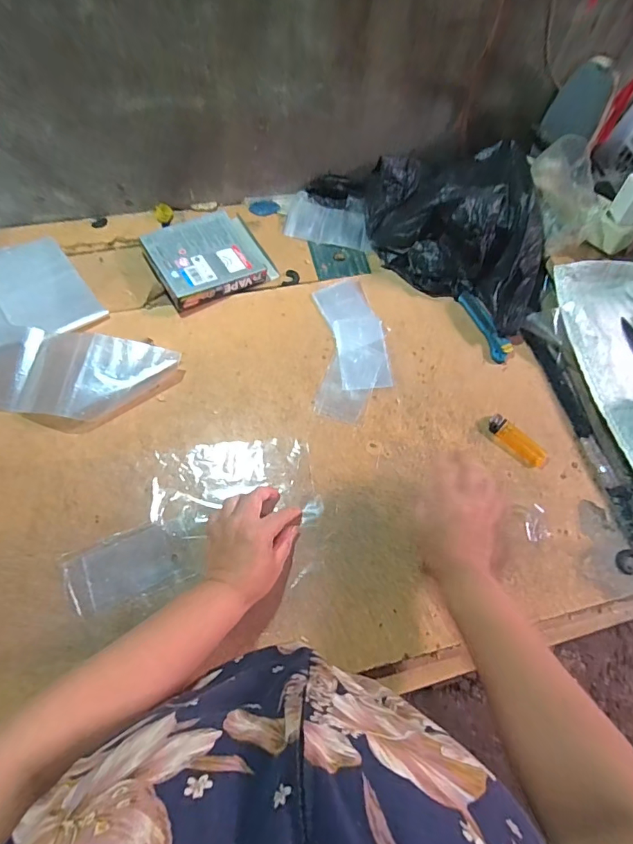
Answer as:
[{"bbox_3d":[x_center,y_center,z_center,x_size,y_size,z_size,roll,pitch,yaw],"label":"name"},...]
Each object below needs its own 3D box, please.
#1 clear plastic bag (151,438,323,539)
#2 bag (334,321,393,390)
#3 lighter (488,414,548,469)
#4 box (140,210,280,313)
[{"bbox_3d":[-0.096,0.074,0.537,0.187,0.005,0.107,-6,65,-7],"label":"clear plastic bag"},{"bbox_3d":[0.064,-0.094,0.625,0.067,0.004,0.107,-3,64,-5],"label":"bag"},{"bbox_3d":[0.253,0.022,0.570,0.081,0.013,0.025,40,68,15],"label":"lighter"},{"bbox_3d":[-0.160,-0.244,0.668,0.156,0.035,0.146,-28,69,-16],"label":"box"}]

